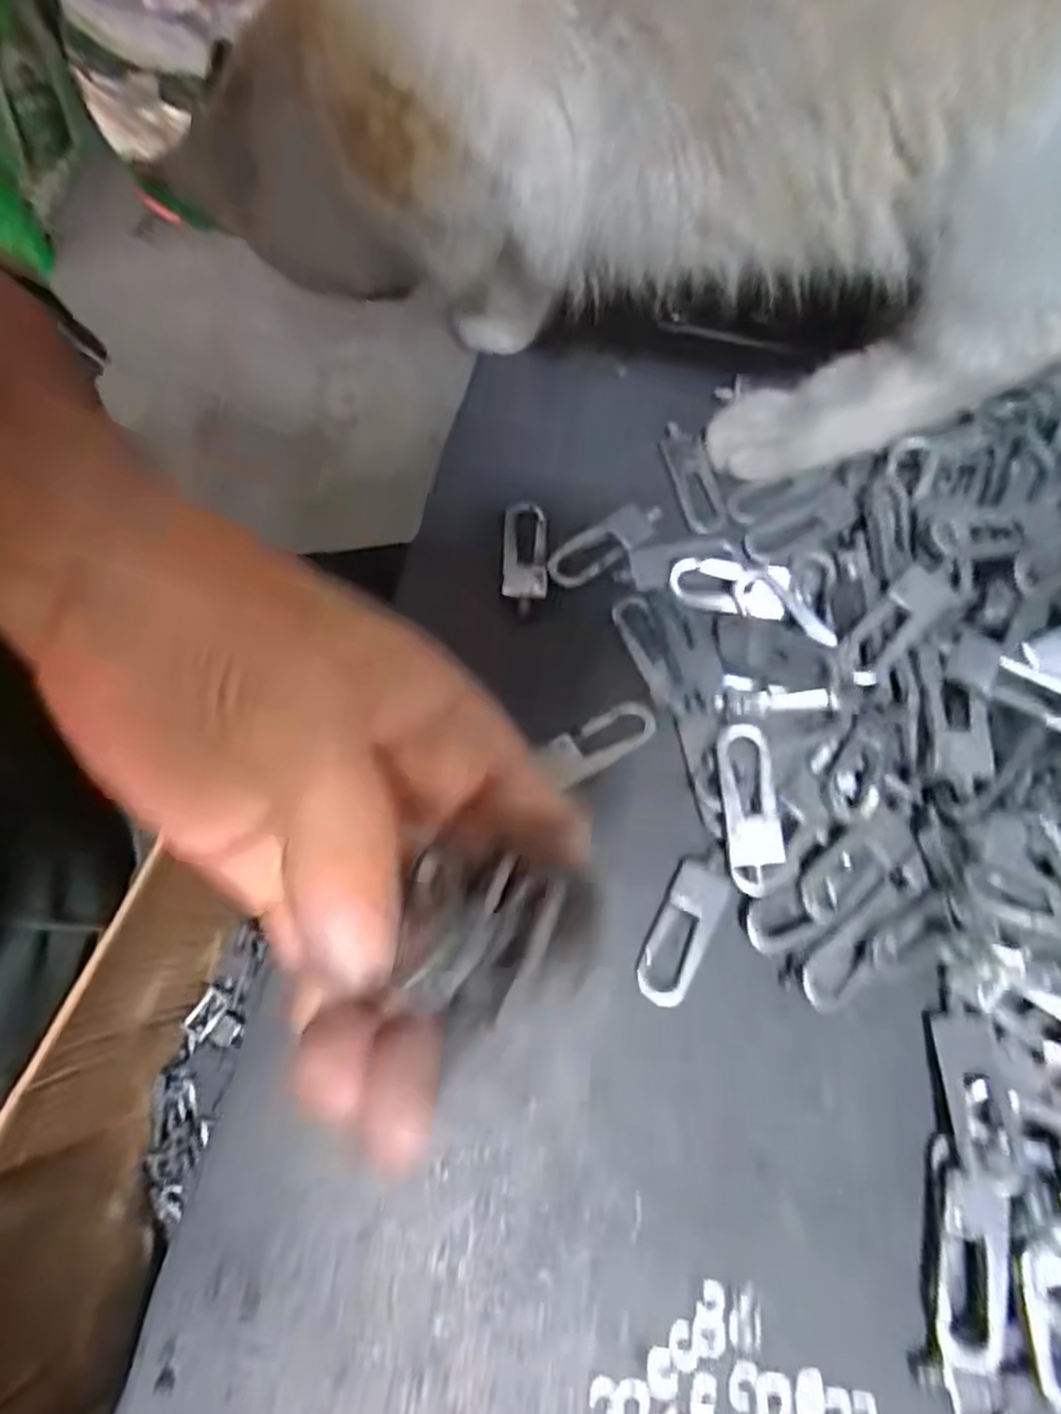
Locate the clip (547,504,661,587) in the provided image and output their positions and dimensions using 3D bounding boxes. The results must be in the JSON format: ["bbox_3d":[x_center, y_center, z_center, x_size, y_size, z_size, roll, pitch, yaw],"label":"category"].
[{"bbox_3d":[0.026,-0.056,0.250,0.043,0.004,0.015,-31,72,-11],"label":"clip"}]

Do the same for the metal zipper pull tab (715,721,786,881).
[{"bbox_3d":[0.061,0.027,0.208,0.015,0.004,0.042,-5,81,-3],"label":"metal zipper pull tab"}]

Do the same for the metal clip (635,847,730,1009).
[{"bbox_3d":[0.043,0.060,0.207,0.015,0.004,0.045,27,72,10],"label":"metal clip"}]

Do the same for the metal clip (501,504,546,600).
[{"bbox_3d":[-0.002,-0.054,0.254,0.015,0.004,0.037,1,69,1],"label":"metal clip"}]

